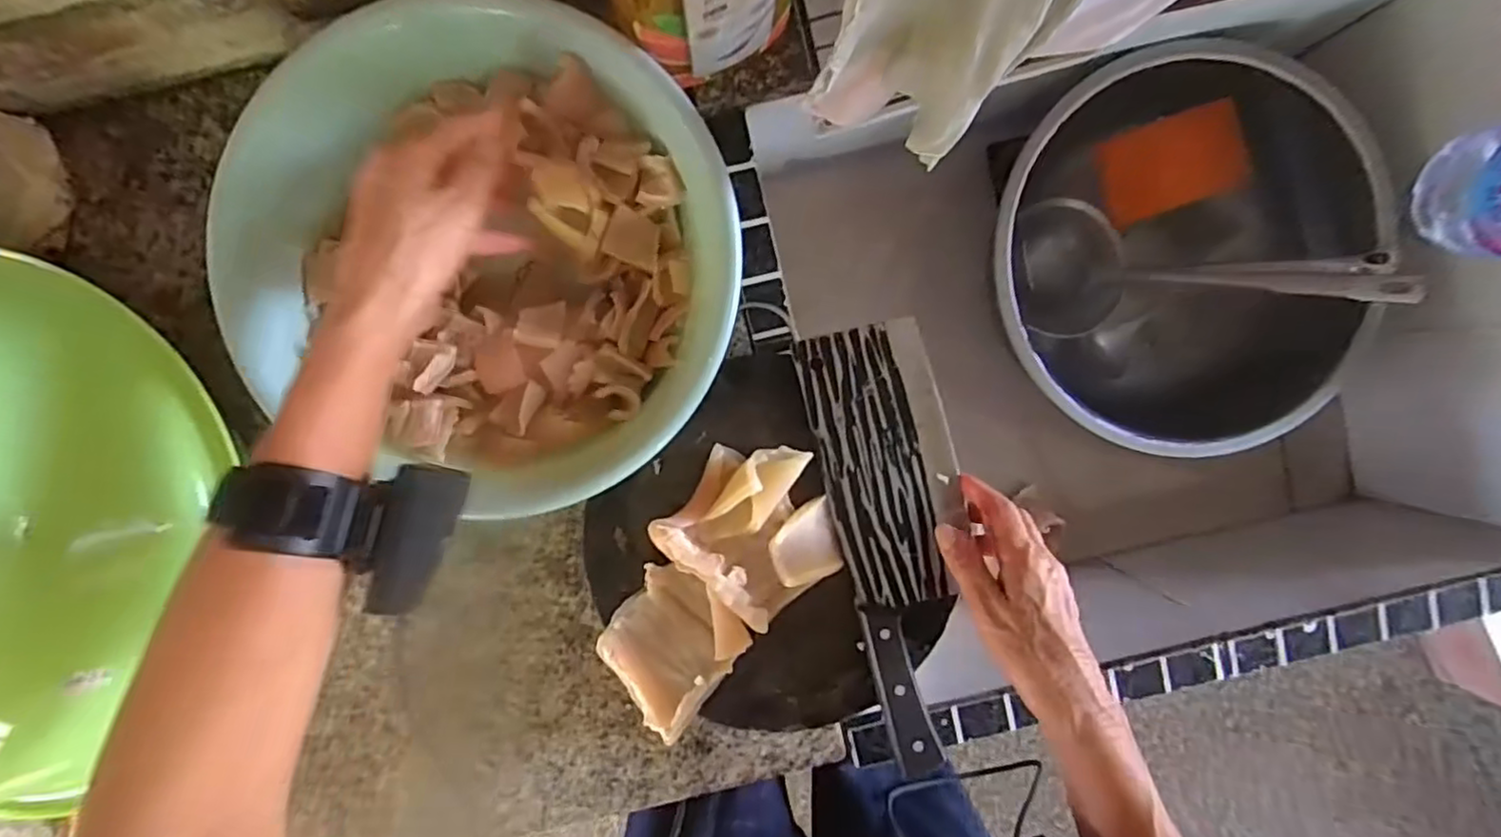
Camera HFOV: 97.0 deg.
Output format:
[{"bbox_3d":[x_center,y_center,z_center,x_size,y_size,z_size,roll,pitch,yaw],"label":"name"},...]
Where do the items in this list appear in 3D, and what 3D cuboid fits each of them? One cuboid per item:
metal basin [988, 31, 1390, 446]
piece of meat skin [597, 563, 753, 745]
[{"bbox_3d":[0.357,-0.136,0.579,0.316,0.136,0.300,0,94,-2],"label":"metal basin"},{"bbox_3d":[-0.053,0.154,0.447,0.084,0.021,0.096,38,92,-5],"label":"piece of meat skin"}]

